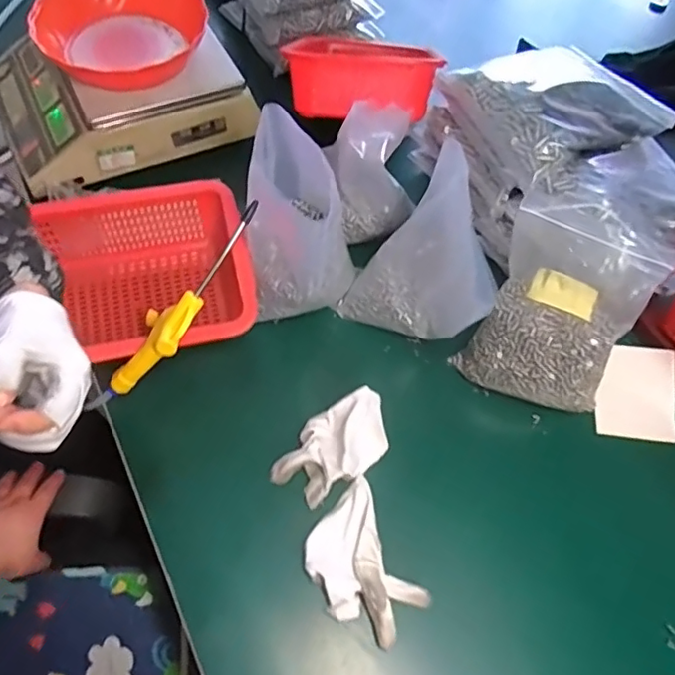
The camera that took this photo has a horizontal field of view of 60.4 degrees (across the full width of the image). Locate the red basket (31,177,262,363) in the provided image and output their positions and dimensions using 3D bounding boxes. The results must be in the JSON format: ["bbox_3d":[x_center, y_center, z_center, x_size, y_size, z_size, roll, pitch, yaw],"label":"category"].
[{"bbox_3d":[-0.206,-0.056,0.648,0.218,0.103,0.200,-14,62,-9],"label":"red basket"}]

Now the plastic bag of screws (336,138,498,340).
[{"bbox_3d":[0.102,-0.082,0.625,0.161,0.184,0.120,30,64,15],"label":"plastic bag of screws"}]

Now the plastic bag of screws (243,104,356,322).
[{"bbox_3d":[-0.045,-0.131,0.637,0.119,0.090,0.223,-7,100,-5],"label":"plastic bag of screws"}]

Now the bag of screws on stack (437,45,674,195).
[{"bbox_3d":[0.241,-0.274,0.670,0.189,0.063,0.214,-27,65,-16],"label":"bag of screws on stack"}]

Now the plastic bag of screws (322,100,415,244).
[{"bbox_3d":[0.047,-0.189,0.679,0.099,0.148,0.064,-18,62,-11],"label":"plastic bag of screws"}]

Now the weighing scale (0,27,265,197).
[{"bbox_3d":[-0.314,-0.356,0.811,0.313,0.094,0.254,-25,64,-15],"label":"weighing scale"}]

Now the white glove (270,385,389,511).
[{"bbox_3d":[-0.002,0.110,0.595,0.133,0.033,0.073,-33,66,-18],"label":"white glove"}]

